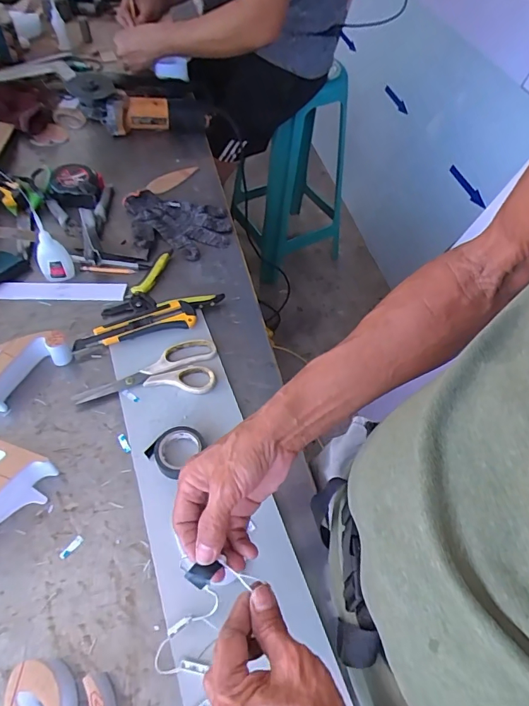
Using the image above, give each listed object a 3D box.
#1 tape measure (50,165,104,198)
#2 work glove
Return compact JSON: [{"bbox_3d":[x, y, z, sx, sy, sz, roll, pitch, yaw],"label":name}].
[{"bbox_3d":[-0.331,-0.299,0.777,0.085,0.043,0.074,7,54,-1],"label":"tape measure"},{"bbox_3d":[-0.152,-0.224,0.750,0.176,0.025,0.148,1,54,-1],"label":"work glove"}]

